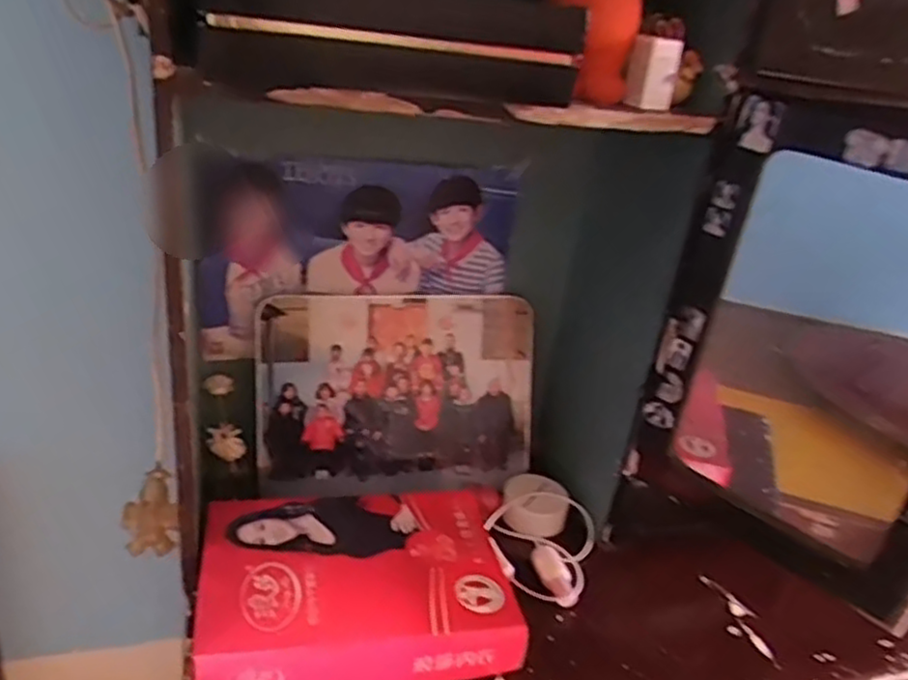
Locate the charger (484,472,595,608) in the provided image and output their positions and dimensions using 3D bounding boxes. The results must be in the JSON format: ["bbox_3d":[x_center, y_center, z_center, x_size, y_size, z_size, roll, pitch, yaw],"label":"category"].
[{"bbox_3d":[0.117,0.270,1.004,0.150,0.046,0.222,14,26,14],"label":"charger"}]

